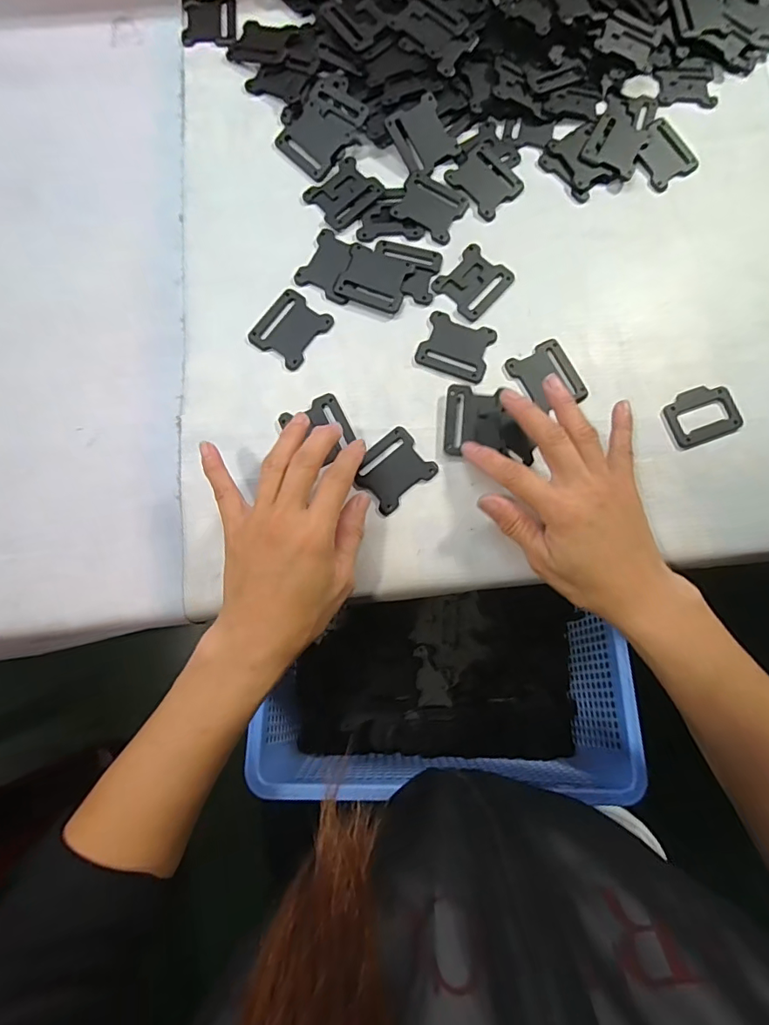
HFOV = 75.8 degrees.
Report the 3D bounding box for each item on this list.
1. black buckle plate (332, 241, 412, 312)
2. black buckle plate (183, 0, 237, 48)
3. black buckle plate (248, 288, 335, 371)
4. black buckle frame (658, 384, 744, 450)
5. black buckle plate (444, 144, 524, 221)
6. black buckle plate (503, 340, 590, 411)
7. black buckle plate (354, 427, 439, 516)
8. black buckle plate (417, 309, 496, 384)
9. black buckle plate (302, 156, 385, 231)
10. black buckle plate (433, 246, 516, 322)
[{"bbox_3d":[-0.007,-0.174,0.367,0.049,0.004,0.045,20,79,3],"label":"black buckle plate"},{"bbox_3d":[-0.144,-0.407,0.407,0.043,0.004,0.053,-3,79,-2],"label":"black buckle plate"},{"bbox_3d":[-0.069,-0.136,0.362,0.045,0.004,0.052,37,80,6],"label":"black buckle plate"},{"bbox_3d":[0.228,-0.070,0.355,0.054,0.004,0.039,-19,80,-5],"label":"black buckle frame"},{"bbox_3d":[0.079,-0.256,0.382,0.045,0.006,0.048,-40,82,-8],"label":"black buckle plate"},{"bbox_3d":[0.119,-0.099,0.360,0.045,0.004,0.048,-25,80,-6],"label":"black buckle plate"},{"bbox_3d":[0.006,-0.030,0.346,0.051,0.004,0.043,-41,82,-8],"label":"black buckle plate"},{"bbox_3d":[0.053,-0.121,0.362,0.050,0.004,0.046,20,79,3],"label":"black buckle plate"},{"bbox_3d":[-0.031,-0.246,0.379,0.048,0.005,0.041,-42,82,-8],"label":"black buckle plate"},{"bbox_3d":[0.066,-0.172,0.367,0.043,0.004,0.051,43,81,7],"label":"black buckle plate"}]

